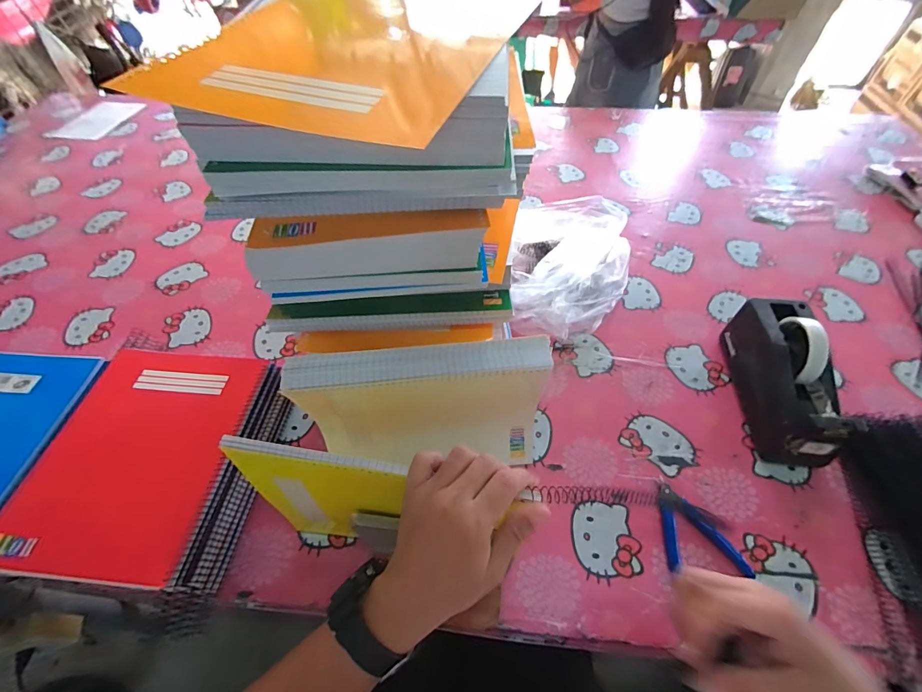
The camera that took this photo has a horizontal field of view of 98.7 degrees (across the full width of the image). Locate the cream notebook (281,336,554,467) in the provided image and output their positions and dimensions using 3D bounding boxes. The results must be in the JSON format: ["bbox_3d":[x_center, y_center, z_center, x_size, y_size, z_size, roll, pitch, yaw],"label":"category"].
[{"bbox_3d":[-0.037,0.072,0.446,0.249,0.192,0.059,0,54,1],"label":"cream notebook"}]

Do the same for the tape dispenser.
[{"bbox_3d":[0.418,0.040,0.509,0.073,0.115,0.206,5,54,4],"label":"tape dispenser"}]

